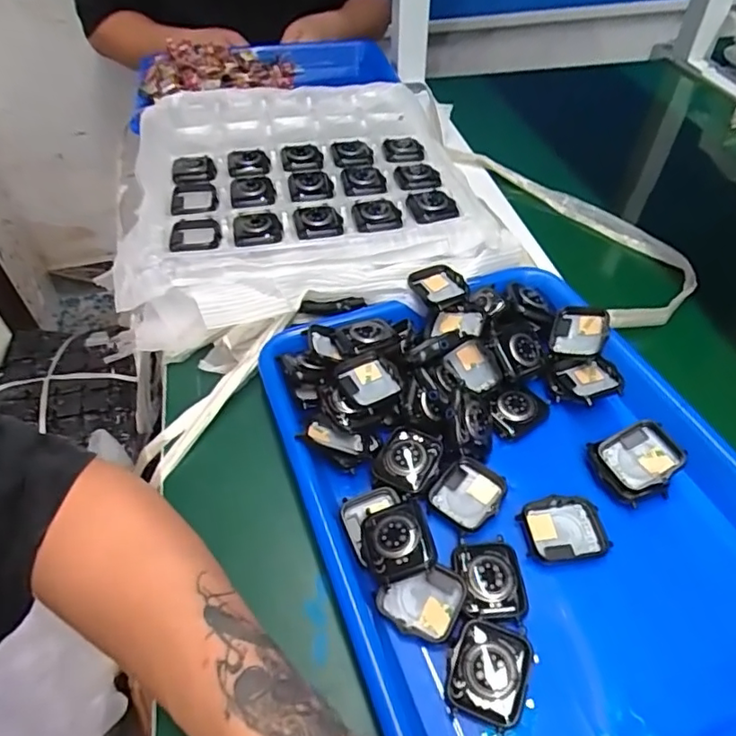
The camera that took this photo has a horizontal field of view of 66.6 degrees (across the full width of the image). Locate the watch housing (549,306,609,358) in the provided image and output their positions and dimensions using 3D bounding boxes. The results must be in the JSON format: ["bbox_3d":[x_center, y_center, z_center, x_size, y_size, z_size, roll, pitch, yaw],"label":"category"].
[{"bbox_3d":[0.157,-0.026,0.417,0.040,0.010,0.041,3,68,27],"label":"watch housing"}]

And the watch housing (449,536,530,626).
[{"bbox_3d":[0.067,0.116,0.308,0.036,0.009,0.045,-4,48,-3],"label":"watch housing"}]

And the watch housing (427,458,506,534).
[{"bbox_3d":[0.062,0.078,0.345,0.045,0.010,0.036,-36,56,-28],"label":"watch housing"}]

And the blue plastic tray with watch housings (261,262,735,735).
[{"bbox_3d":[0.088,0.066,0.343,0.247,0.049,0.334,-17,50,-14],"label":"blue plastic tray with watch housings"}]

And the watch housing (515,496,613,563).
[{"bbox_3d":[0.114,0.095,0.327,0.046,0.011,0.037,-6,48,-4],"label":"watch housing"}]

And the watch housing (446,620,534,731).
[{"bbox_3d":[0.060,0.150,0.275,0.037,0.014,0.042,14,49,14],"label":"watch housing"}]

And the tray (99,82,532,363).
[{"bbox_3d":[-0.068,-0.184,0.549,0.329,0.053,0.360,-12,48,-9],"label":"tray"}]

